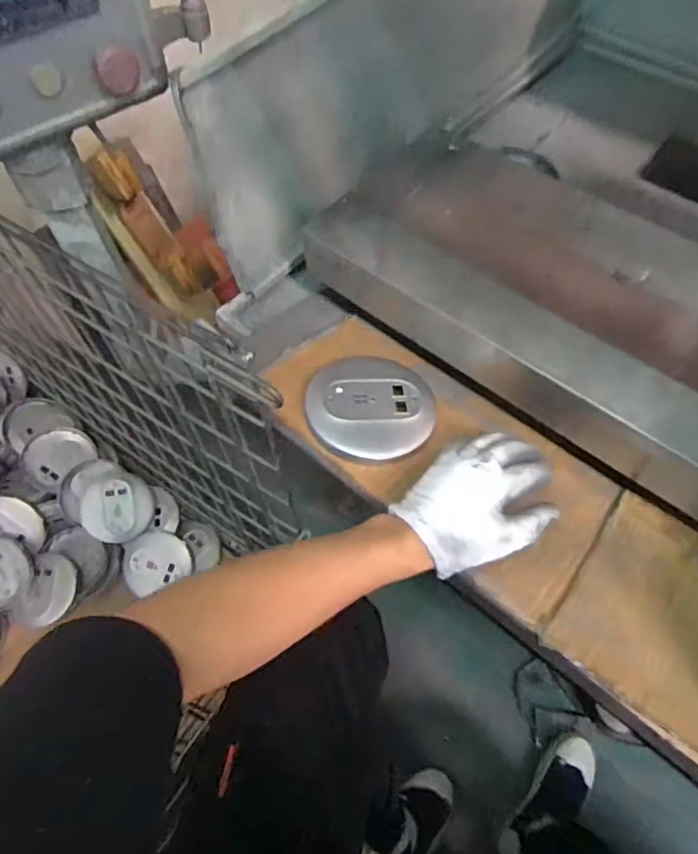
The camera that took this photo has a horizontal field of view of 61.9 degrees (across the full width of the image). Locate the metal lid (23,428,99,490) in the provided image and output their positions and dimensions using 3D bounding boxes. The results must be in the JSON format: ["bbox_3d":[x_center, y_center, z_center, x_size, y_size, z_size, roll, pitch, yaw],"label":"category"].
[{"bbox_3d":[-0.576,0.054,1.159,0.123,0.033,0.117,4,69,-9],"label":"metal lid"}]

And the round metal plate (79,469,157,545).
[{"bbox_3d":[-0.440,0.154,1.114,0.126,0.024,0.128,1,88,-21],"label":"round metal plate"}]

